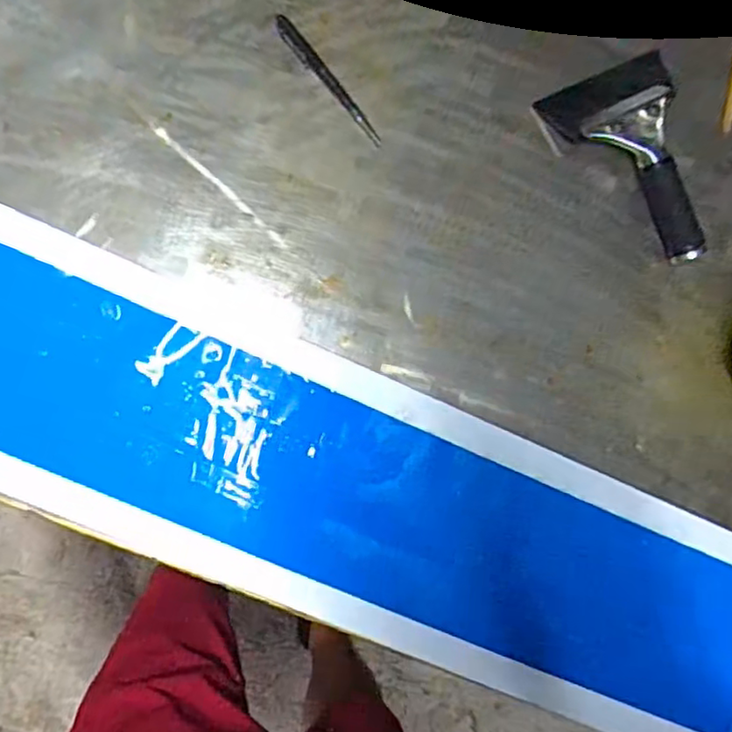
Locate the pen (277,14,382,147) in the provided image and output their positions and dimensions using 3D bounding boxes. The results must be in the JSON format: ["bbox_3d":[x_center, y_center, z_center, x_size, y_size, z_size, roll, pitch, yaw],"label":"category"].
[{"bbox_3d":[-0.031,-0.232,0.519,0.014,0.007,0.128,-39,95,-5],"label":"pen"}]

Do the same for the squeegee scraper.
[{"bbox_3d":[0.228,-0.165,0.532,0.114,0.029,0.171,-24,93,-6],"label":"squeegee scraper"}]

